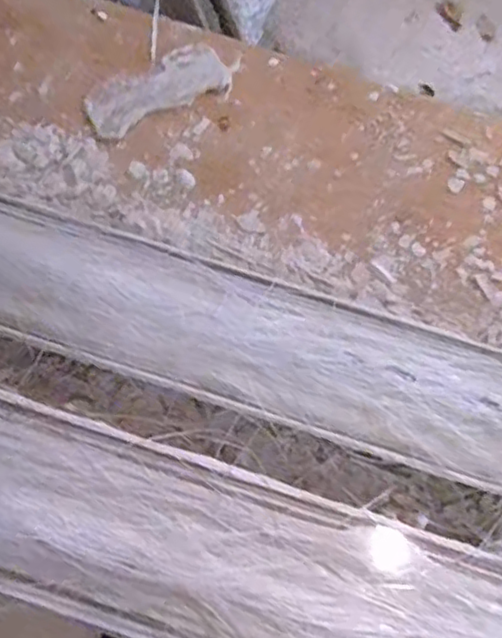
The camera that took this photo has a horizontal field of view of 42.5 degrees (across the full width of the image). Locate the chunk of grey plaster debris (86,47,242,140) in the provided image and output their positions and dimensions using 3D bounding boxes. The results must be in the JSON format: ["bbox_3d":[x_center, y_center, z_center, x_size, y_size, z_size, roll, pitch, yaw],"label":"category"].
[{"bbox_3d":[-0.101,-0.261,0.723,0.171,0.013,0.073,-25,77,-9],"label":"chunk of grey plaster debris"}]

